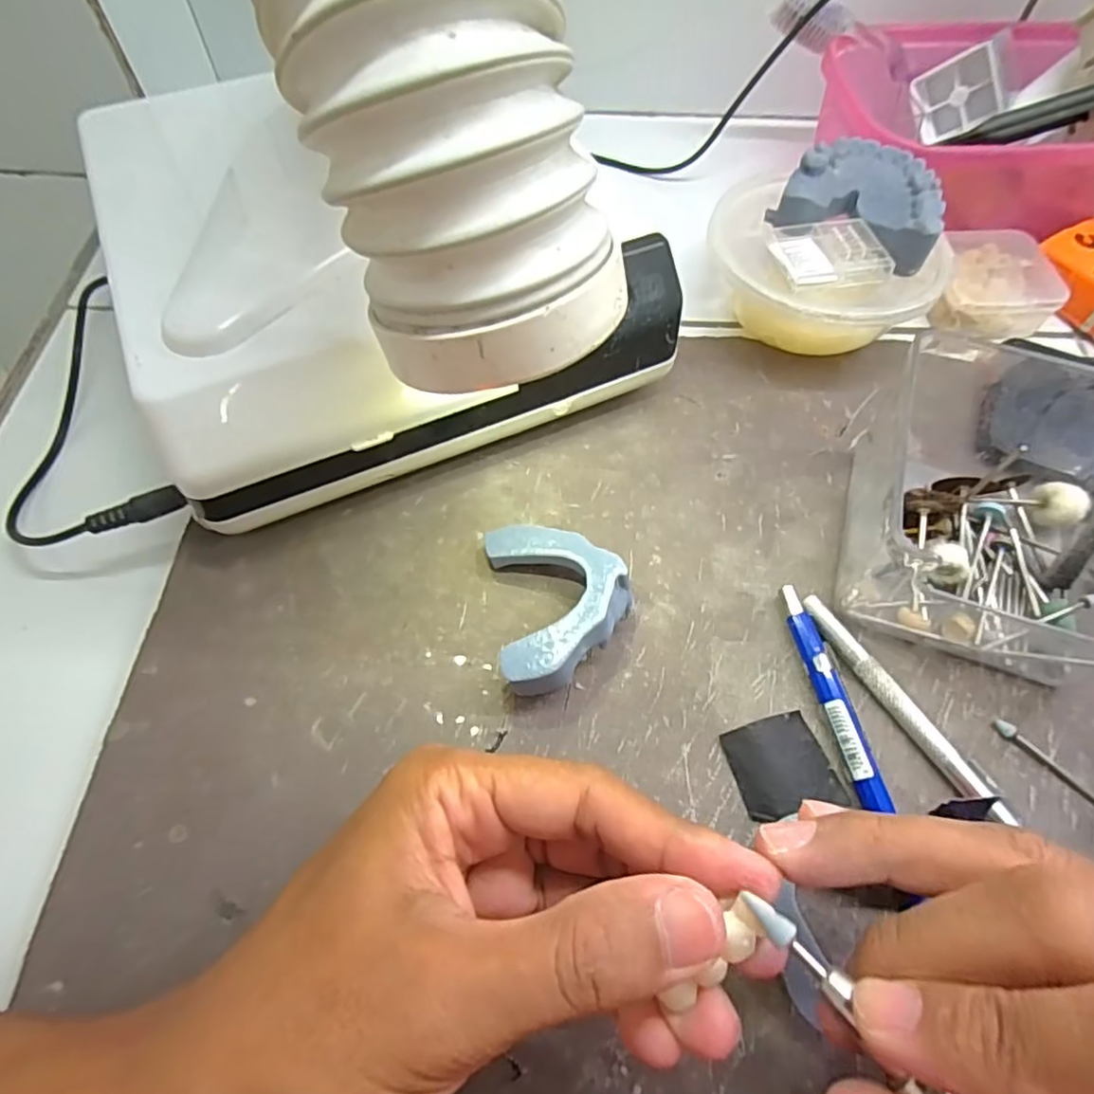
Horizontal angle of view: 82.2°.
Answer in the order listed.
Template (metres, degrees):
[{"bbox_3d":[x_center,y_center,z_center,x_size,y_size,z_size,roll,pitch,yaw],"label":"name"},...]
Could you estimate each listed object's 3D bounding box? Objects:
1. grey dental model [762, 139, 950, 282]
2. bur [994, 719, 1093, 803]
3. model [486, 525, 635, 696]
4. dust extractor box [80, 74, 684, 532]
[{"bbox_3d":[0.139,-0.153,0.273,0.065,0.020,0.054,26,64,13],"label":"grey dental model"},{"bbox_3d":[0.169,0.072,0.208,0.042,0.004,0.006,40,71,18],"label":"bur"},{"bbox_3d":[0.005,0.019,0.223,0.046,0.025,0.062,-8,62,-5],"label":"model"},{"bbox_3d":[-0.065,-0.117,0.261,0.193,0.077,0.183,-19,64,-11],"label":"dust extractor box"}]

